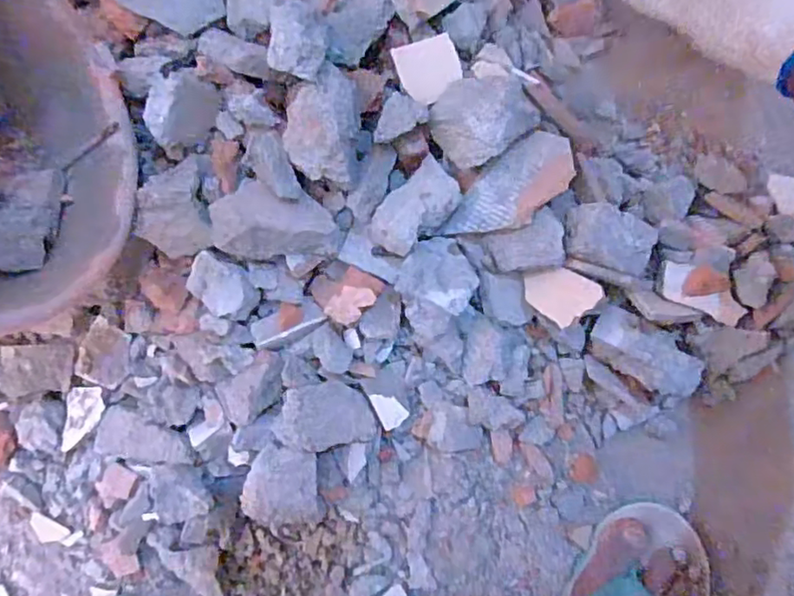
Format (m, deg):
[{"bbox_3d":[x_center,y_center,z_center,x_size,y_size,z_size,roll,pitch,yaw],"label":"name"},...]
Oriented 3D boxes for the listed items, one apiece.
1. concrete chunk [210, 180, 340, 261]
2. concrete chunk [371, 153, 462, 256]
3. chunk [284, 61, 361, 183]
[{"bbox_3d":[-0.088,-0.055,0.448,0.088,0.041,0.060,14,91,0],"label":"concrete chunk"},{"bbox_3d":[0.014,-0.066,0.448,0.042,0.028,0.073,44,92,2],"label":"concrete chunk"},{"bbox_3d":[-0.052,-0.121,0.419,0.049,0.028,0.075,1,90,2],"label":"chunk"}]

